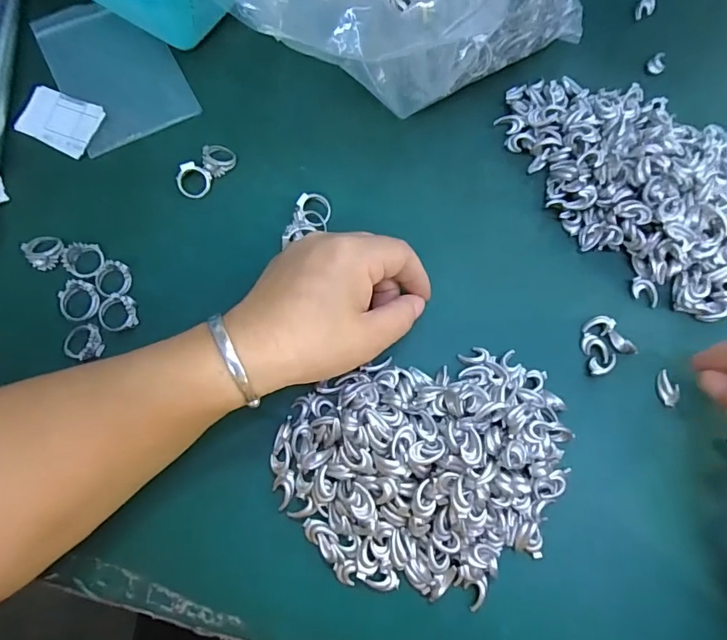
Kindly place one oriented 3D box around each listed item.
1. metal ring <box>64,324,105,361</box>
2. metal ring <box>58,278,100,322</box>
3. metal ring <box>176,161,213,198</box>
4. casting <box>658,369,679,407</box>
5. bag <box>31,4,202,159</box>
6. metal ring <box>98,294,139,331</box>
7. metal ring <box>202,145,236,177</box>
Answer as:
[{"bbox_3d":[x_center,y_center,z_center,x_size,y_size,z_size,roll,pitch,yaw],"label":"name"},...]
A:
[{"bbox_3d":[-0.165,0.013,0.275,0.020,0.007,0.021,0,75,-1],"label":"metal ring"},{"bbox_3d":[-0.170,-0.012,0.279,0.022,0.005,0.025,-14,100,-6],"label":"metal ring"},{"bbox_3d":[-0.109,-0.090,0.302,0.021,0.004,0.021,-6,107,-19],"label":"metal ring"},{"bbox_3d":[0.182,0.040,0.277,0.011,0.004,0.021,1,75,-1],"label":"casting"},{"bbox_3d":[-0.179,-0.182,0.335,0.080,0.010,0.131,-27,77,-8],"label":"bag"},{"bbox_3d":[-0.148,-0.004,0.279,0.021,0.008,0.021,0,75,-1],"label":"metal ring"},{"bbox_3d":[-0.095,-0.106,0.307,0.019,0.007,0.022,-3,75,-2],"label":"metal ring"}]

